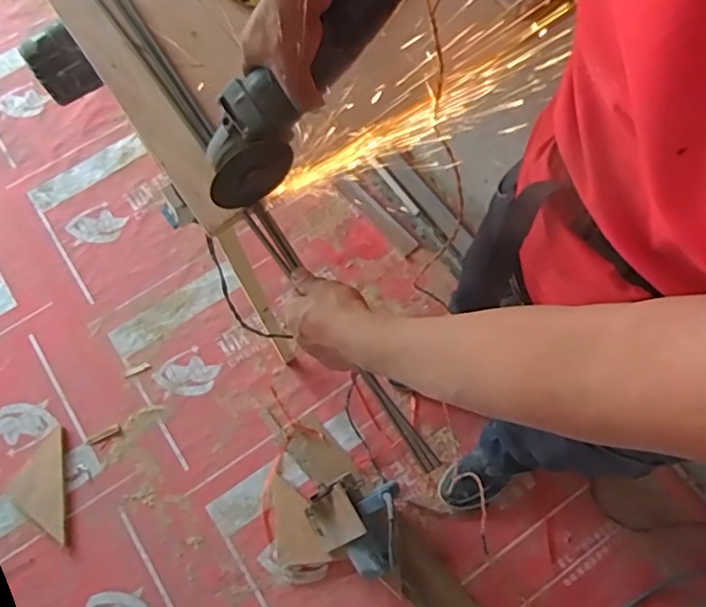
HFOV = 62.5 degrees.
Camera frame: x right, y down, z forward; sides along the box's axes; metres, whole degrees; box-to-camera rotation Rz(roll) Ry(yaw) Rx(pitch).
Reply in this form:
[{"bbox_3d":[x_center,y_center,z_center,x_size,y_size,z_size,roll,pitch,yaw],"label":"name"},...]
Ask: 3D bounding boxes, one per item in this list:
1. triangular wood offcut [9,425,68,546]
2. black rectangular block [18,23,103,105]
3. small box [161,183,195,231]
[{"bbox_3d":[-0.709,0.415,1.311,0.123,0.019,0.241,-10,71,-2],"label":"triangular wood offcut"},{"bbox_3d":[-0.427,-0.345,0.849,0.075,0.075,0.081,-42,74,-12],"label":"black rectangular block"},{"bbox_3d":[-0.219,-0.116,0.711,0.027,0.043,0.038,-38,74,-11],"label":"small box"}]

